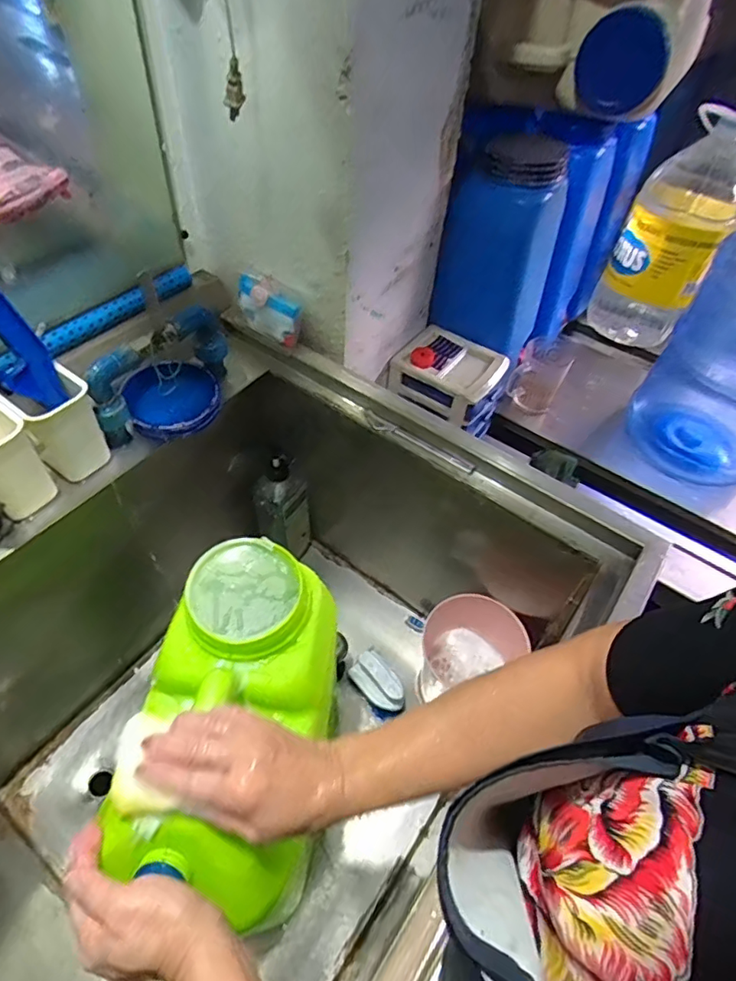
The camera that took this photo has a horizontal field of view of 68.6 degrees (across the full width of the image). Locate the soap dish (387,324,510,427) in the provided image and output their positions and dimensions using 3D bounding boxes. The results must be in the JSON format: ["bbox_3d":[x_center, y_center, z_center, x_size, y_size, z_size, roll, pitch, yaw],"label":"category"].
[{"bbox_3d":[0.139,-0.199,0.924,0.162,0.074,0.139,35,57,21],"label":"soap dish"}]

